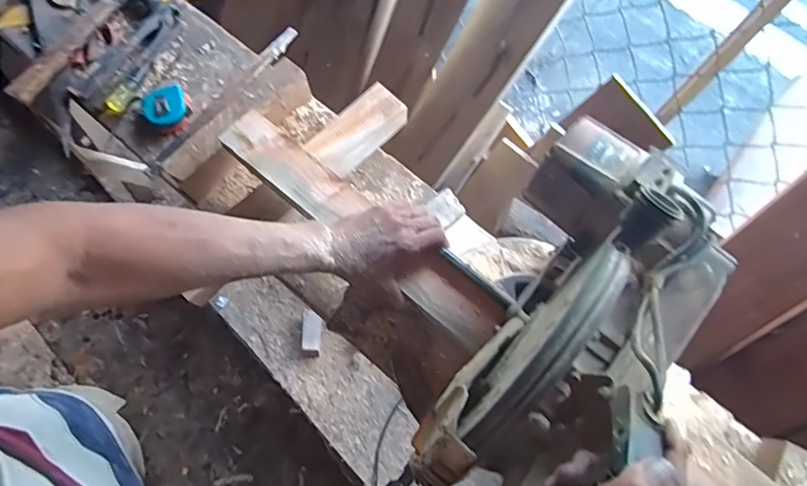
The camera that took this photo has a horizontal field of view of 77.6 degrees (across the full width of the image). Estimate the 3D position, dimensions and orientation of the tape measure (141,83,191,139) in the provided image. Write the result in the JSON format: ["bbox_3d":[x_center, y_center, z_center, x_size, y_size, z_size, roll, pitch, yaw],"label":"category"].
[{"bbox_3d":[-0.385,-0.220,0.810,0.081,0.038,0.081,-38,76,-12],"label":"tape measure"}]

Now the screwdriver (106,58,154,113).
[{"bbox_3d":[-0.454,-0.264,0.838,0.035,0.021,0.109,24,74,7],"label":"screwdriver"}]

